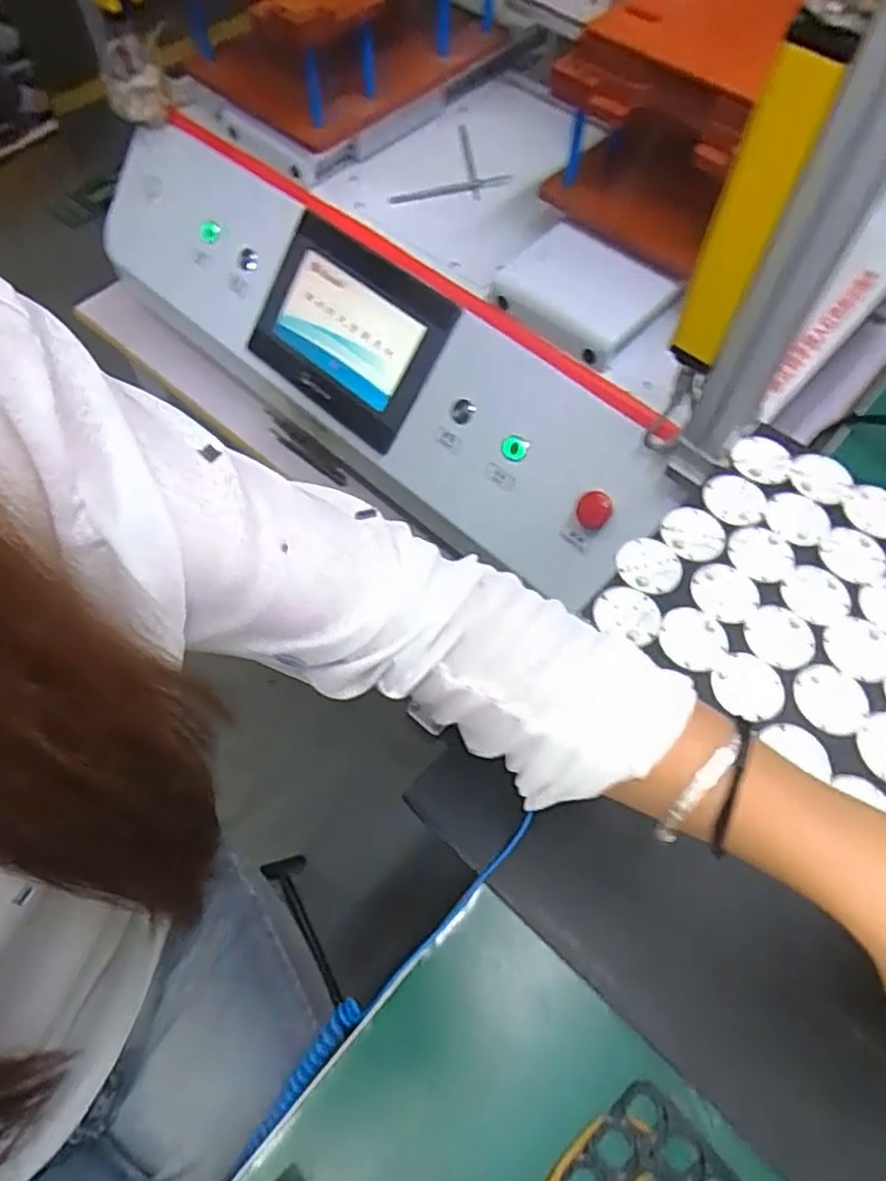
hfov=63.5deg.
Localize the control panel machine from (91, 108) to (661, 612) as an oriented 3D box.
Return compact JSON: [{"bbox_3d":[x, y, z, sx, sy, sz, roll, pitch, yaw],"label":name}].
[{"bbox_3d":[-0.097,-0.240,0.677,0.668,0.117,0.133,39,68,19],"label":"control panel machine"}]

